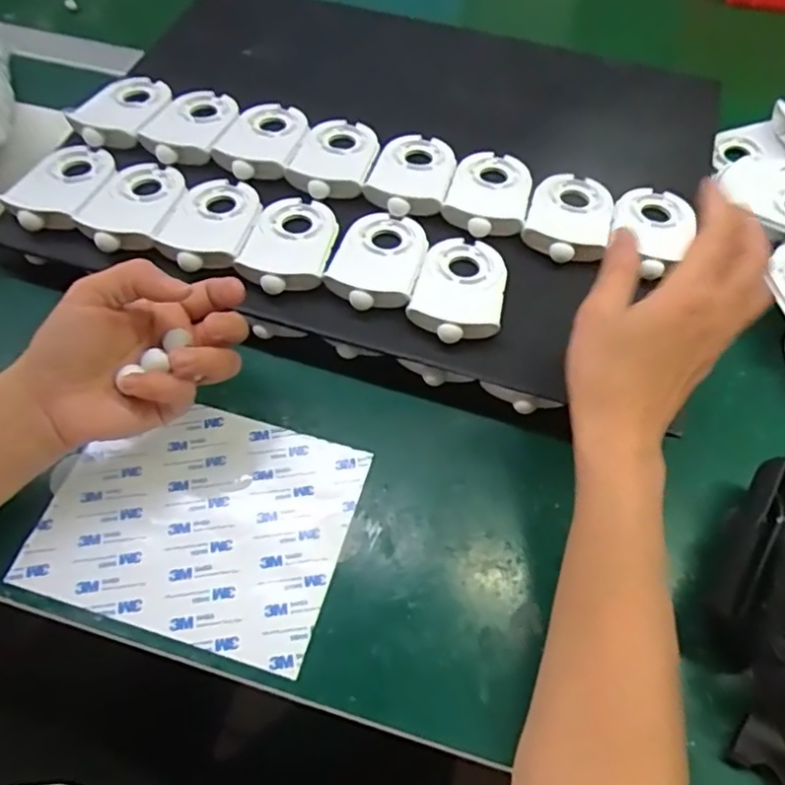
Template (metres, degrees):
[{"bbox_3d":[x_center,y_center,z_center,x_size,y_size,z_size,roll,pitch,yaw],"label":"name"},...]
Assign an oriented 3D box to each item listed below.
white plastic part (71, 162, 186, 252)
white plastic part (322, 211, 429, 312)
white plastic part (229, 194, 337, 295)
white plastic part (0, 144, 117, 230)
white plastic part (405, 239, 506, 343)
[{"bbox_3d":[-0.180,-0.131,0.438,0.061,0.015,0.086,6,59,2],"label":"white plastic part"},{"bbox_3d":[-0.010,-0.092,0.425,0.060,0.014,0.083,15,60,8],"label":"white plastic part"},{"bbox_3d":[-0.069,-0.103,0.429,0.055,0.016,0.081,7,59,3],"label":"white plastic part"},{"bbox_3d":[-0.234,-0.148,0.449,0.058,0.016,0.079,11,60,6],"label":"white plastic part"},{"bbox_3d":[0.045,-0.069,0.416,0.058,0.021,0.085,15,60,8],"label":"white plastic part"}]

